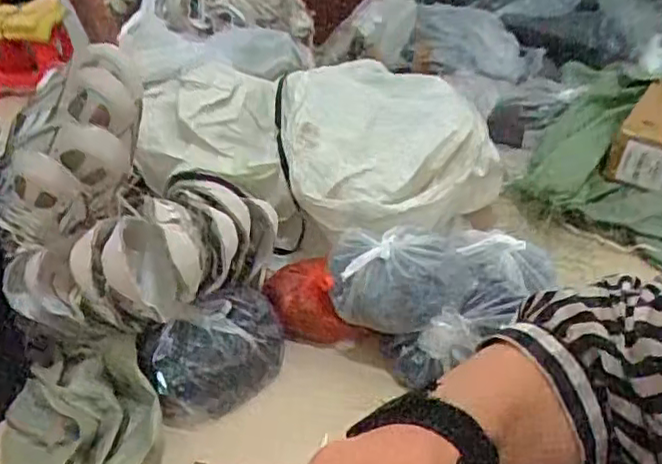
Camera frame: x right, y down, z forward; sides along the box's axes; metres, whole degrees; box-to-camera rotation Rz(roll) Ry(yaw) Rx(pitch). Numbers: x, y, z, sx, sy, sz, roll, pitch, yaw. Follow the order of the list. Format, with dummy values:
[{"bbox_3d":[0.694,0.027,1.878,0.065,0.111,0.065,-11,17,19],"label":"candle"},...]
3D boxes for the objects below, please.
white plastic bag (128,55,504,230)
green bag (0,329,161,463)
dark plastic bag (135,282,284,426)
[{"bbox_3d":[-0.022,-0.193,1.259,0.650,0.239,0.373,7,31,14],"label":"white plastic bag"},{"bbox_3d":[-0.375,0.283,0.961,0.220,0.131,0.256,-13,32,-21],"label":"green bag"},{"bbox_3d":[-0.183,0.191,1.043,0.235,0.130,0.130,-20,35,-30],"label":"dark plastic bag"}]

